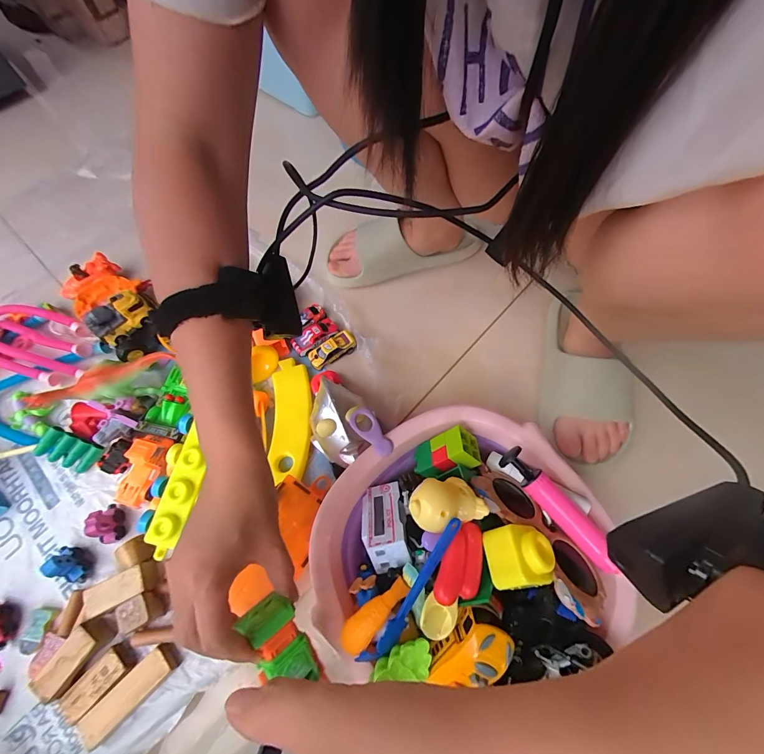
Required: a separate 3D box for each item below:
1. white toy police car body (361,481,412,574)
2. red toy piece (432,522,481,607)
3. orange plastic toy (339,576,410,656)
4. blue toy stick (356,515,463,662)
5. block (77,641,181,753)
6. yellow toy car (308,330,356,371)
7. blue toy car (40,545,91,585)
[{"bbox_3d":[0.001,0.139,0.339,0.039,0.034,0.078,-8,36,-2],"label":"white toy police car body"},{"bbox_3d":[0.067,0.155,0.292,0.033,0.014,0.065,21,69,10],"label":"red toy piece"},{"bbox_3d":[-0.008,0.194,0.287,0.022,0.018,0.068,39,73,16],"label":"orange plastic toy"},{"bbox_3d":[0.026,0.176,0.287,0.018,0.014,0.135,32,84,14],"label":"blue toy stick"},{"bbox_3d":[-0.254,0.318,0.353,0.030,0.014,0.095,42,74,17],"label":"block"},{"bbox_3d":[-0.071,-0.040,0.503,0.070,0.015,0.031,-35,71,-13],"label":"yellow toy car"},{"bbox_3d":[-0.354,0.211,0.393,0.041,0.044,0.021,27,70,12],"label":"blue toy car"}]

